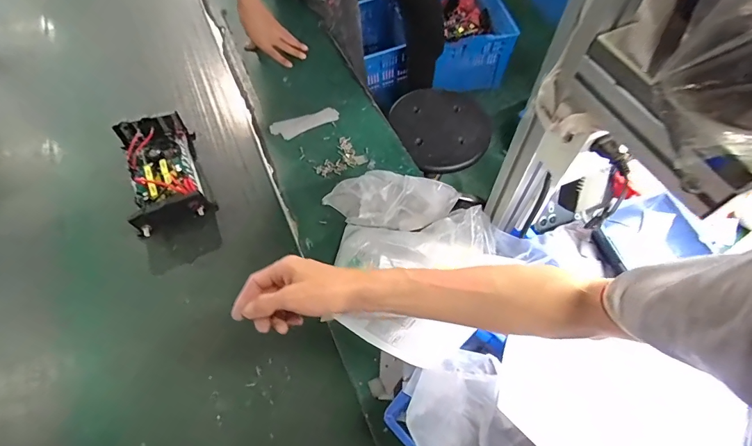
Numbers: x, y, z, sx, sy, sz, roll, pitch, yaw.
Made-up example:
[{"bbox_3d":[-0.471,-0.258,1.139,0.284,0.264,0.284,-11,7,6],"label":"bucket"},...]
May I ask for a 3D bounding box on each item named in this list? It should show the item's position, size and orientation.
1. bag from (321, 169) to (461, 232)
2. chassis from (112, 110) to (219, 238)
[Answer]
[{"bbox_3d":[0.013,-0.050,0.716,0.274,0.080,0.109,6,56,34],"label":"bag"},{"bbox_3d":[-0.449,-0.115,0.821,0.145,0.062,0.272,-21,61,-11],"label":"chassis"}]

